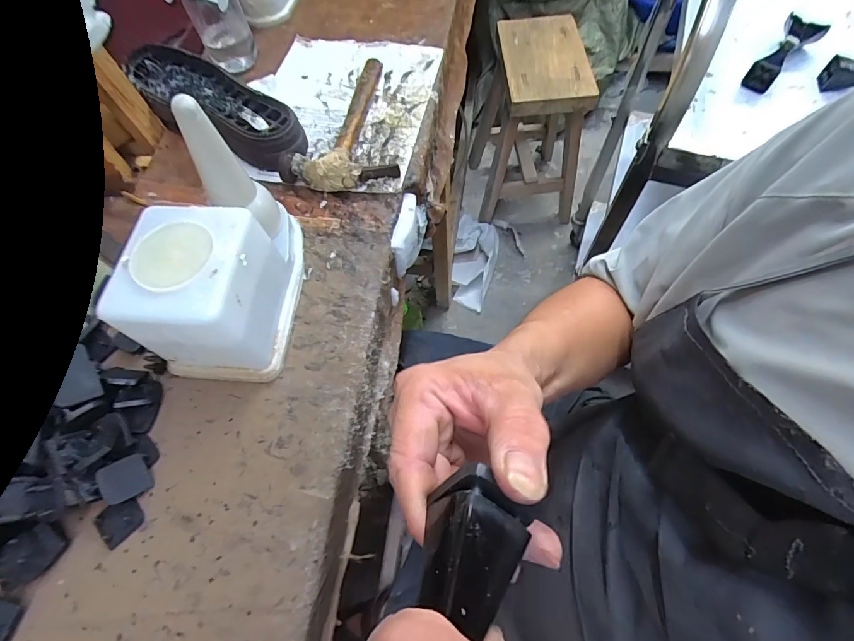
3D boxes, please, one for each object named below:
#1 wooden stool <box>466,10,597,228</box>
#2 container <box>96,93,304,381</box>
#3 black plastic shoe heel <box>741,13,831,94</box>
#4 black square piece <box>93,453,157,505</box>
[{"bbox_3d":[0.304,-0.571,1.204,0.298,0.476,0.395,-1,63,3],"label":"wooden stool"},{"bbox_3d":[-0.192,-0.058,0.376,0.108,0.148,0.182,0,63,3],"label":"container"},{"bbox_3d":[0.424,-0.319,0.490,0.039,0.041,0.112,40,72,20],"label":"black plastic shoe heel"},{"bbox_3d":[-0.257,0.135,0.351,0.035,0.004,0.033,-23,88,-45],"label":"black square piece"}]

